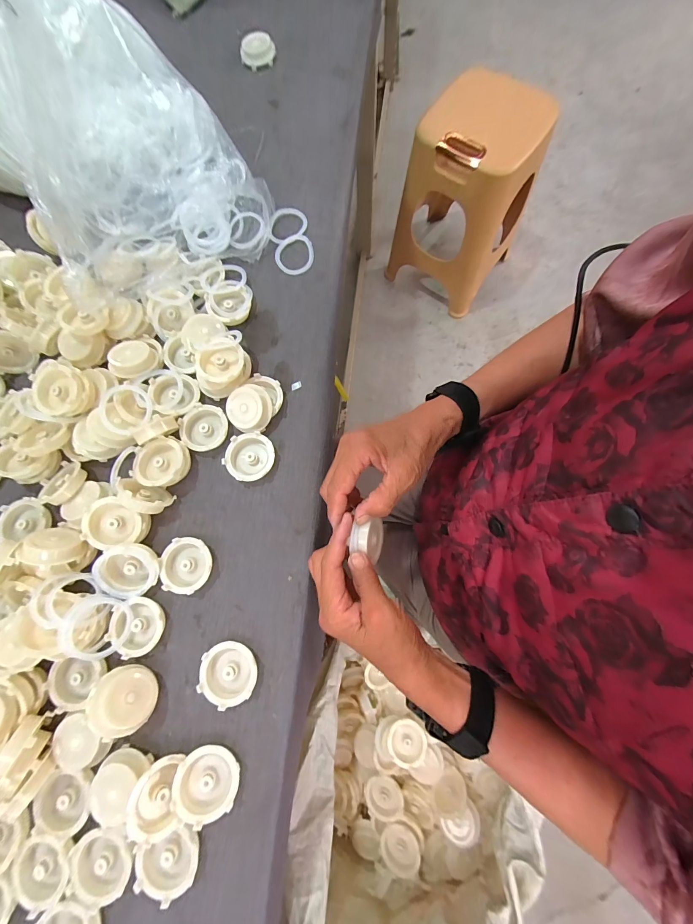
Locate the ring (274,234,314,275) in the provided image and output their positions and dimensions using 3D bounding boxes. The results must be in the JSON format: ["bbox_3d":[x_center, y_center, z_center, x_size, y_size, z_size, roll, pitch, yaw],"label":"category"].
[{"bbox_3d":[-0.075,-0.297,0.478,0.055,0.007,0.058,-1,77,2],"label":"ring"}]

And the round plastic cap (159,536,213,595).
[{"bbox_3d":[-0.178,0.115,0.376,0.056,0.016,0.058,0,78,1],"label":"round plastic cap"}]

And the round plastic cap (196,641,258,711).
[{"bbox_3d":[-0.121,0.219,0.348,0.055,0.021,0.058,0,78,1],"label":"round plastic cap"}]

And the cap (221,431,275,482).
[{"bbox_3d":[-0.115,-0.006,0.402,0.056,0.011,0.058,-1,77,2],"label":"cap"}]

